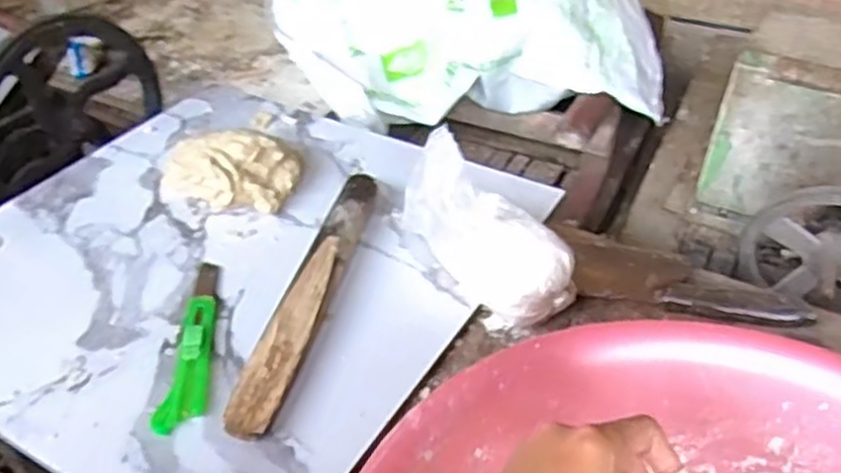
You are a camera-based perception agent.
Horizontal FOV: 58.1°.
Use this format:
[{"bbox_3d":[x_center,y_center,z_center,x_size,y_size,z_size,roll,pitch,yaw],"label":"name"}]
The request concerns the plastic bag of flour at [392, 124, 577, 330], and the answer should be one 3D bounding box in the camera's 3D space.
[{"bbox_3d":[0.058,-0.012,0.664,0.076,0.116,0.175,-29,49,-30],"label":"plastic bag of flour"}]

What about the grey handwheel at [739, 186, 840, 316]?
[{"bbox_3d":[0.489,0.029,0.898,0.199,0.177,0.069,25,42,12],"label":"grey handwheel"}]

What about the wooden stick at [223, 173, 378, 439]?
[{"bbox_3d":[-0.091,0.043,0.653,0.033,0.028,0.306,10,41,10],"label":"wooden stick"}]

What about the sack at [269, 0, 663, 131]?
[{"bbox_3d":[0.080,-0.368,1.354,0.687,0.181,0.388,-3,41,-5],"label":"sack"}]

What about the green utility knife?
[{"bbox_3d":[-0.183,0.084,0.632,0.037,0.016,0.188,0,41,-1],"label":"green utility knife"}]

